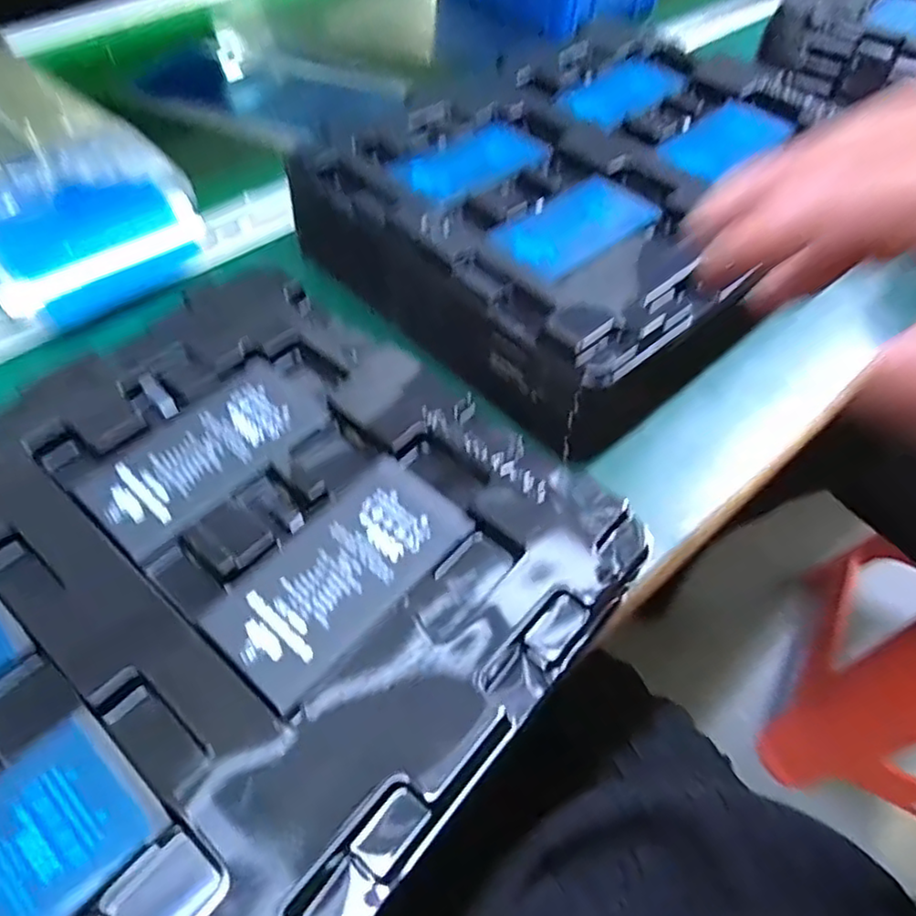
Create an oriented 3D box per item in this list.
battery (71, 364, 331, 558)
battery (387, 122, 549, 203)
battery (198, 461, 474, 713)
[{"bbox_3d":[-0.093,-0.006,0.250,0.046,0.005,0.092,35,60,24],"label":"battery"},{"bbox_3d":[0.008,-0.158,0.347,0.087,0.005,0.050,-37,61,-25],"label":"battery"},{"bbox_3d":[-0.038,0.037,0.220,0.045,0.004,0.086,36,61,24],"label":"battery"}]

